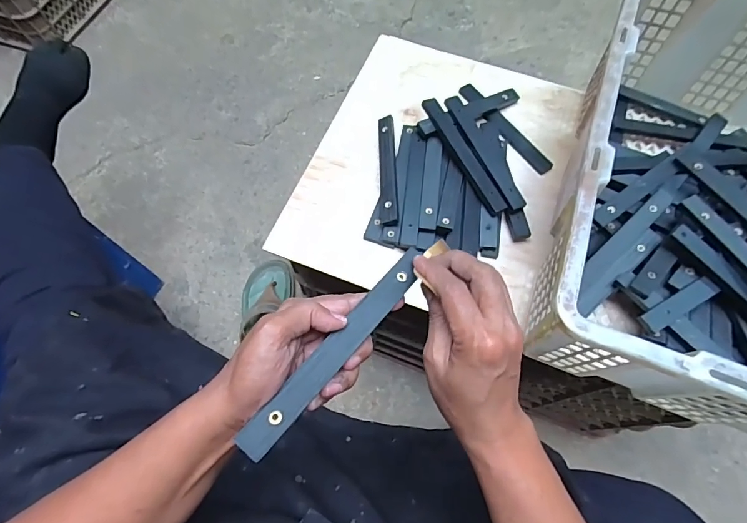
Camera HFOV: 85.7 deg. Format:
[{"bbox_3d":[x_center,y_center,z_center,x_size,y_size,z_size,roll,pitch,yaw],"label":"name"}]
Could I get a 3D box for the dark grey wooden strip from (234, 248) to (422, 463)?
[{"bbox_3d":[-0.020,0.055,0.270,0.019,0.006,0.169,35,65,15],"label":"dark grey wooden strip"}]

